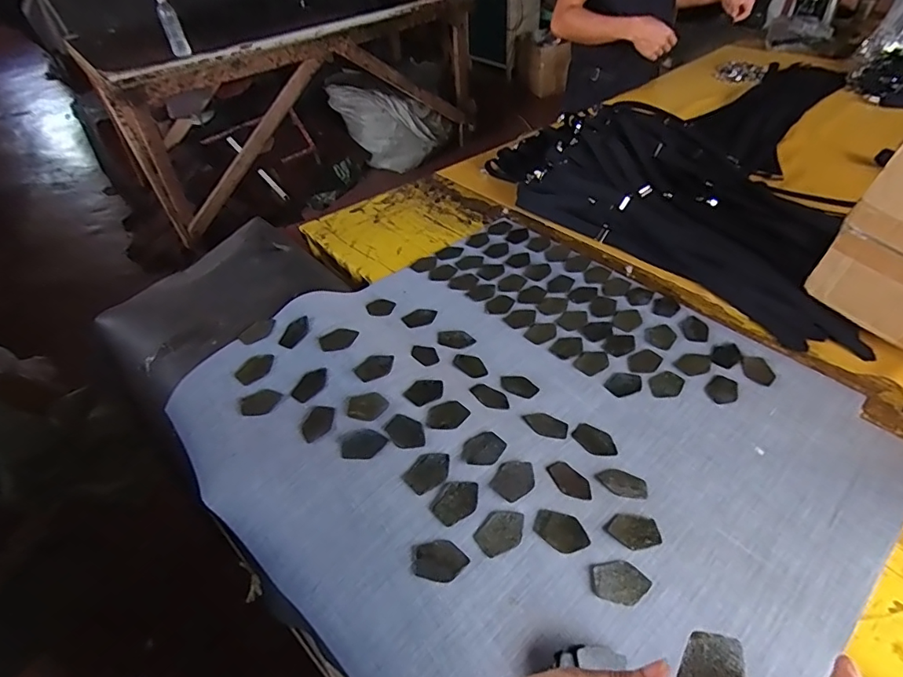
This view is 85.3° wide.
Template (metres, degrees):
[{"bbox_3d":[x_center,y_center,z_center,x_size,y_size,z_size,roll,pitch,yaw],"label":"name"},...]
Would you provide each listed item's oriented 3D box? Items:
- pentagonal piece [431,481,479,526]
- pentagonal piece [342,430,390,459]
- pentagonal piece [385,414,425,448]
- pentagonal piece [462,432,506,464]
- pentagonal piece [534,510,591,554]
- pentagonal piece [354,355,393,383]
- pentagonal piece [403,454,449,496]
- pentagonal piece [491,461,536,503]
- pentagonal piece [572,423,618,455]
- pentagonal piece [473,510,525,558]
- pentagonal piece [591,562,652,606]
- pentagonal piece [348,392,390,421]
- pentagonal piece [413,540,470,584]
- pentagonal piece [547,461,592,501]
[{"bbox_3d":[0.006,0.175,0.526,0.039,0.008,0.052,31,55,29],"label":"pentagonal piece"},{"bbox_3d":[-0.102,0.124,0.577,0.053,0.006,0.037,1,46,4],"label":"pentagonal piece"},{"bbox_3d":[-0.054,0.111,0.581,0.036,0.006,0.052,-29,51,-22],"label":"pentagonal piece"},{"bbox_3d":[0.038,0.129,0.567,0.037,0.010,0.052,32,56,30],"label":"pentagonal piece"},{"bbox_3d":[0.114,0.198,0.506,0.054,0.006,0.038,31,55,29],"label":"pentagonal piece"},{"bbox_3d":[-0.100,0.038,0.650,0.051,0.006,0.036,-32,52,-24],"label":"pentagonal piece"},{"bbox_3d":[-0.025,0.148,0.546,0.037,0.006,0.051,31,55,29],"label":"pentagonal piece"},{"bbox_3d":[0.070,0.155,0.541,0.039,0.006,0.052,31,56,29],"label":"pentagonal piece"},{"bbox_3d":[0.178,0.127,0.608,0.054,0.006,0.038,28,54,27],"label":"pentagonal piece"},{"bbox_3d":[0.051,0.200,0.506,0.038,0.004,0.052,37,69,19],"label":"pentagonal piece"},{"bbox_3d":[0.165,0.238,0.476,0.053,0.008,0.036,-10,46,-5],"label":"pentagonal piece"},{"bbox_3d":[-0.104,0.085,0.612,0.050,0.004,0.040,-14,50,0],"label":"pentagonal piece"},{"bbox_3d":[-0.011,0.223,0.490,0.051,0.004,0.037,14,65,8],"label":"pentagonal piece"},{"bbox_3d":[0.134,0.161,0.553,0.038,0.004,0.053,-16,44,-36],"label":"pentagonal piece"}]

